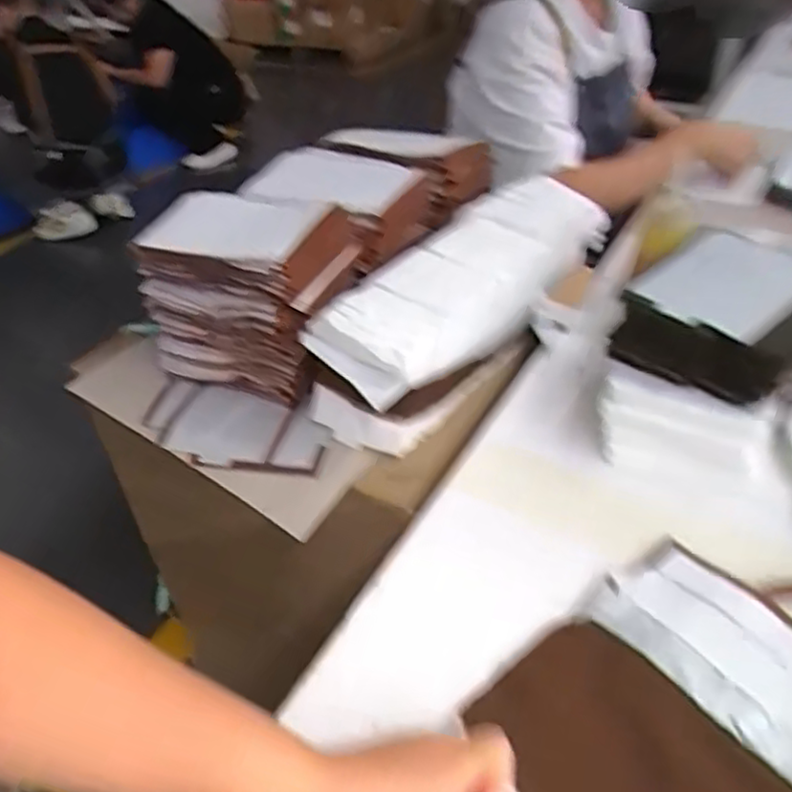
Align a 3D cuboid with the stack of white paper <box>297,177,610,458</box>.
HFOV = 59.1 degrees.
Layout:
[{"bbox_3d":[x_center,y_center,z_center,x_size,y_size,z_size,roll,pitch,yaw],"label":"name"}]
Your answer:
[{"bbox_3d":[0.092,-0.101,0.738,0.129,0.124,0.410,27,49,35],"label":"stack of white paper"}]

